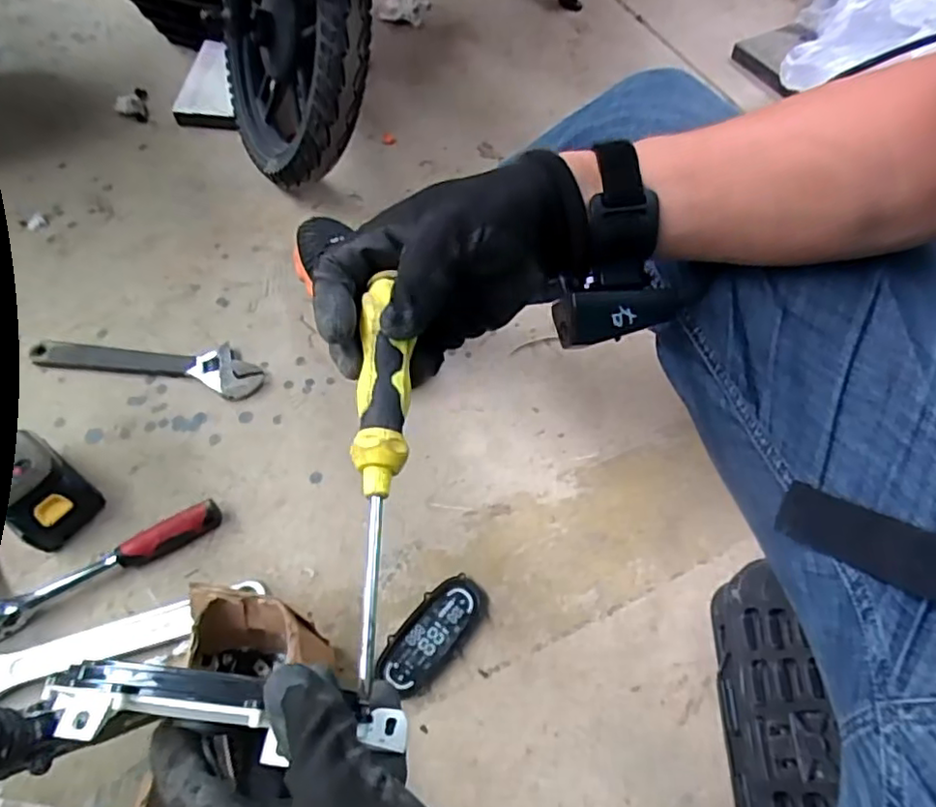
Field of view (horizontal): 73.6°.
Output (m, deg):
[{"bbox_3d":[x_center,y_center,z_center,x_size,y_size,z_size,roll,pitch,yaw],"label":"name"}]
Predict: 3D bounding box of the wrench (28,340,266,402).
[{"bbox_3d":[-0.393,-0.051,0.769,0.285,0.015,0.066,7,59,2],"label":"wrench"}]

